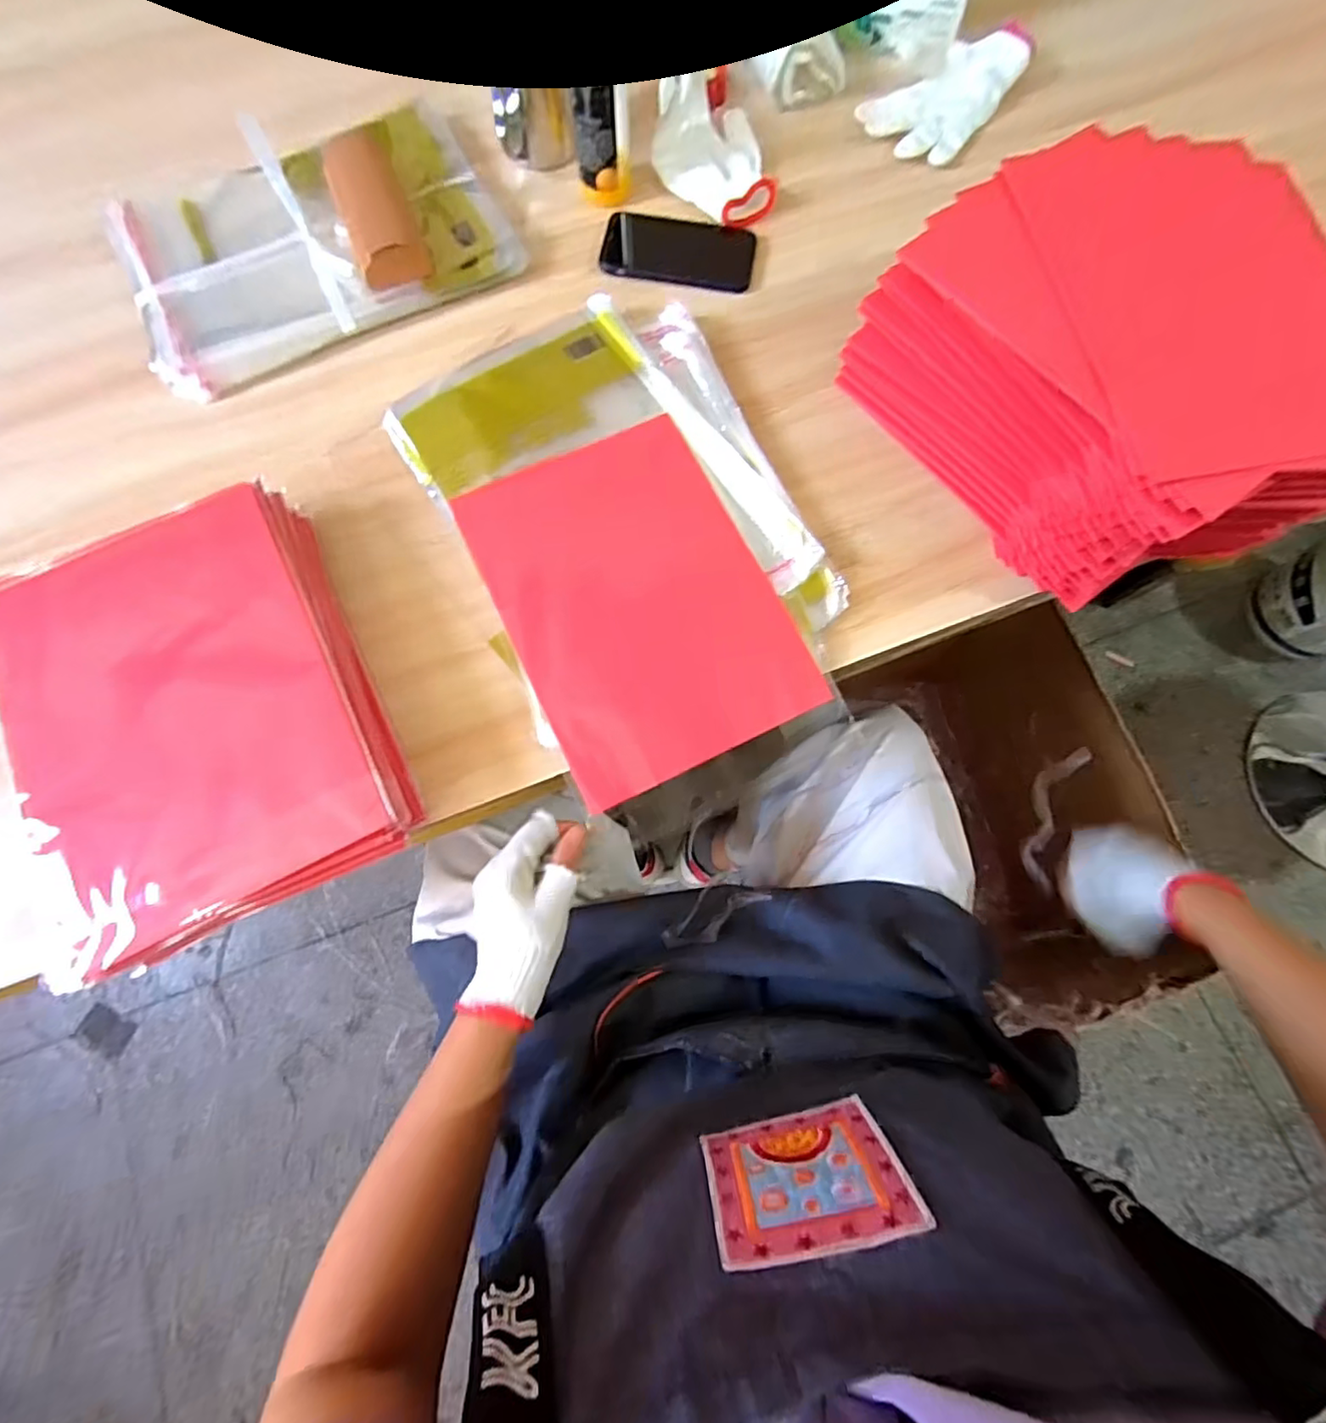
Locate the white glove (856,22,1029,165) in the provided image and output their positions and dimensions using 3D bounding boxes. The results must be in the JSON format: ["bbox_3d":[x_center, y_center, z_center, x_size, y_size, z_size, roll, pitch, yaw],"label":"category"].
[{"bbox_3d":[0.301,-0.662,0.651,0.110,0.035,0.180,42,78,10],"label":"white glove"}]

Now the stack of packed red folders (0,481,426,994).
[{"bbox_3d":[-0.341,0.005,0.453,0.231,0.073,0.298,-23,76,-6],"label":"stack of packed red folders"}]

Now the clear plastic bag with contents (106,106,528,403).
[{"bbox_3d":[-0.335,-0.458,0.583,0.347,0.040,0.240,-28,77,-8],"label":"clear plastic bag with contents"}]

